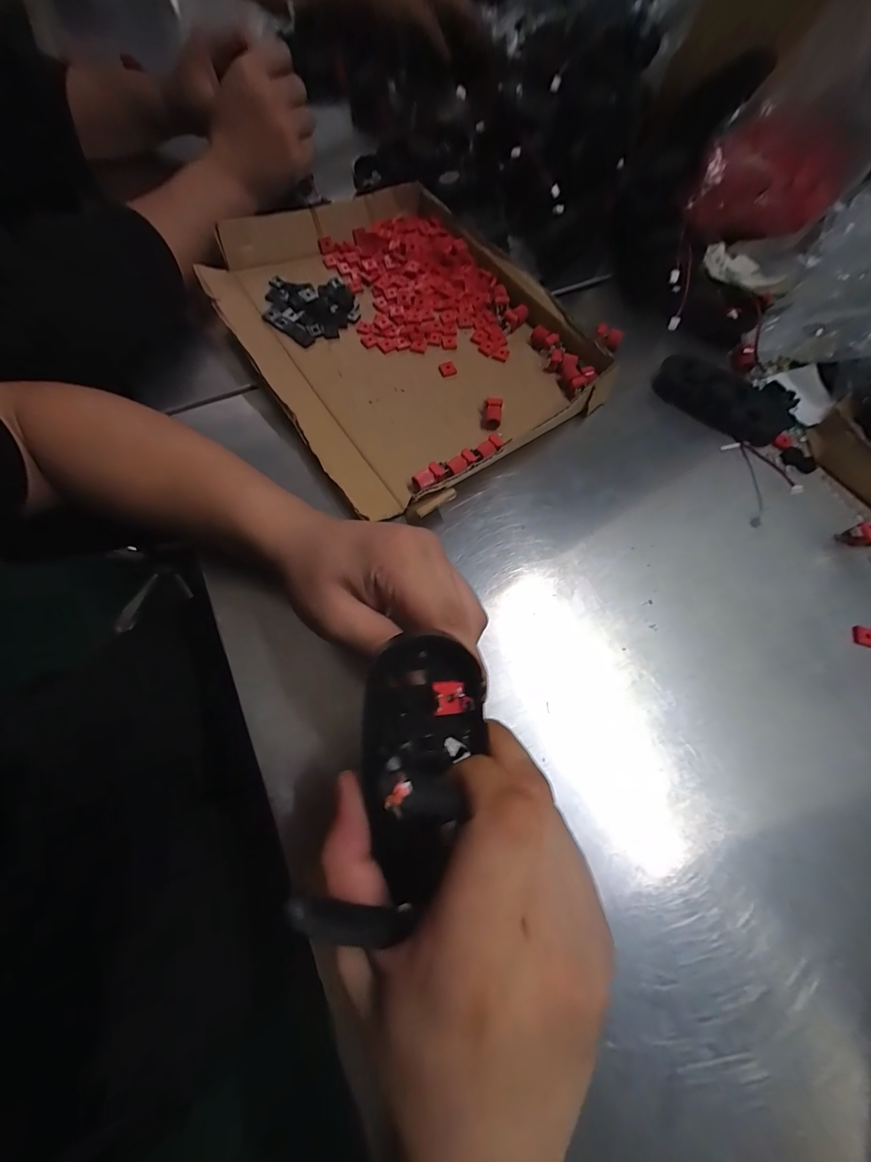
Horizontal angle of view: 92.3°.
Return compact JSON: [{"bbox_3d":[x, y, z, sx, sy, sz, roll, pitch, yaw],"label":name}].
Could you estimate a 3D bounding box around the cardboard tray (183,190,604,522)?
[{"bbox_3d":[-0.030,-0.227,0.383,0.256,0.042,0.337,-32,72,-14],"label":"cardboard tray"}]

